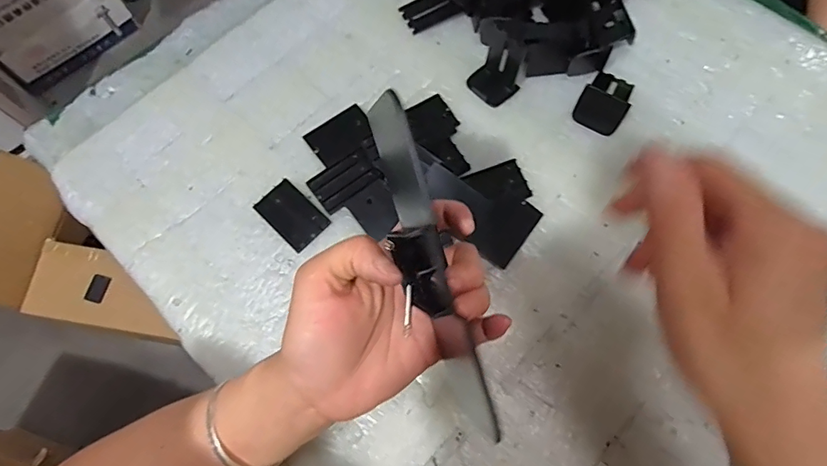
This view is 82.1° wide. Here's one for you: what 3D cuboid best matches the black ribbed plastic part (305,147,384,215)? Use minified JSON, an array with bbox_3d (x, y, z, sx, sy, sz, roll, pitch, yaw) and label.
[{"bbox_3d":[-0.055,-0.043,0.381,0.051,0.005,0.034,-35,74,-10],"label":"black ribbed plastic part"}]

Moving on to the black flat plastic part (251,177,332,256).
[{"bbox_3d":[-0.096,-0.014,0.377,0.054,0.005,0.035,42,77,14],"label":"black flat plastic part"}]

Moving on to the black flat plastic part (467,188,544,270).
[{"bbox_3d":[0.072,-0.004,0.370,0.036,0.004,0.057,35,75,12],"label":"black flat plastic part"}]

